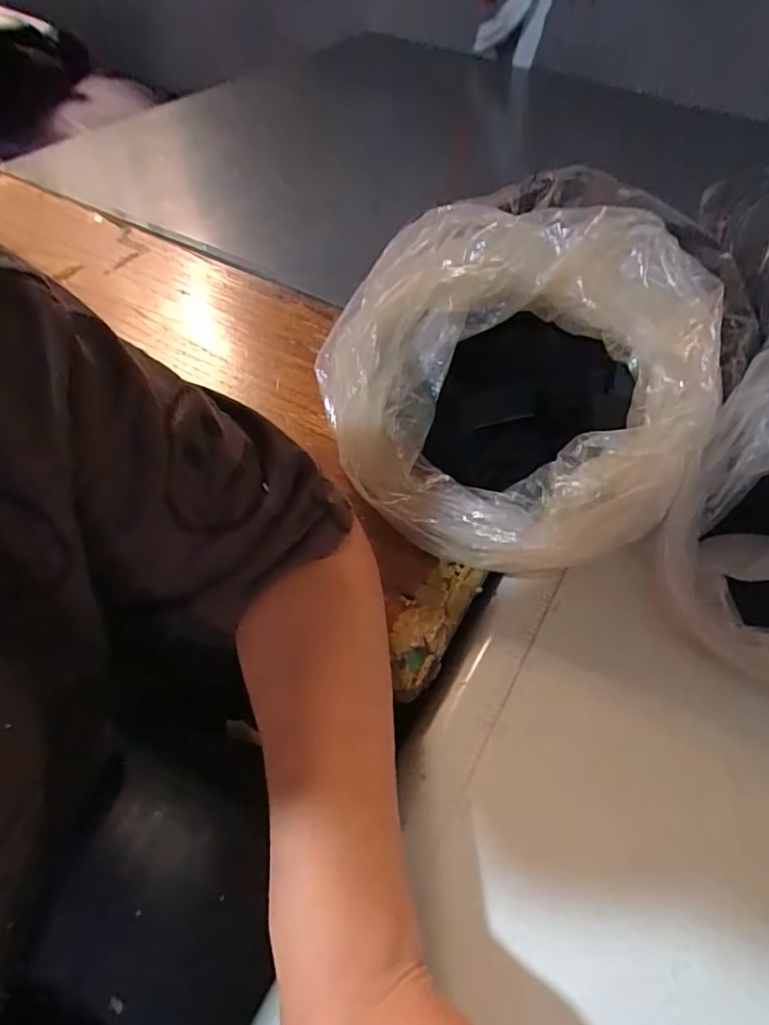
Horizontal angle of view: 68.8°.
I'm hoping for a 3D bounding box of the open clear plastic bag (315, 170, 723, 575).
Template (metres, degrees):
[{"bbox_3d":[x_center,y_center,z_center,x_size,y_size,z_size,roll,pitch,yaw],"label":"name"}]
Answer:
[{"bbox_3d":[0.083,-0.091,0.408,0.252,0.158,0.238,-1,53,-5],"label":"open clear plastic bag"}]

